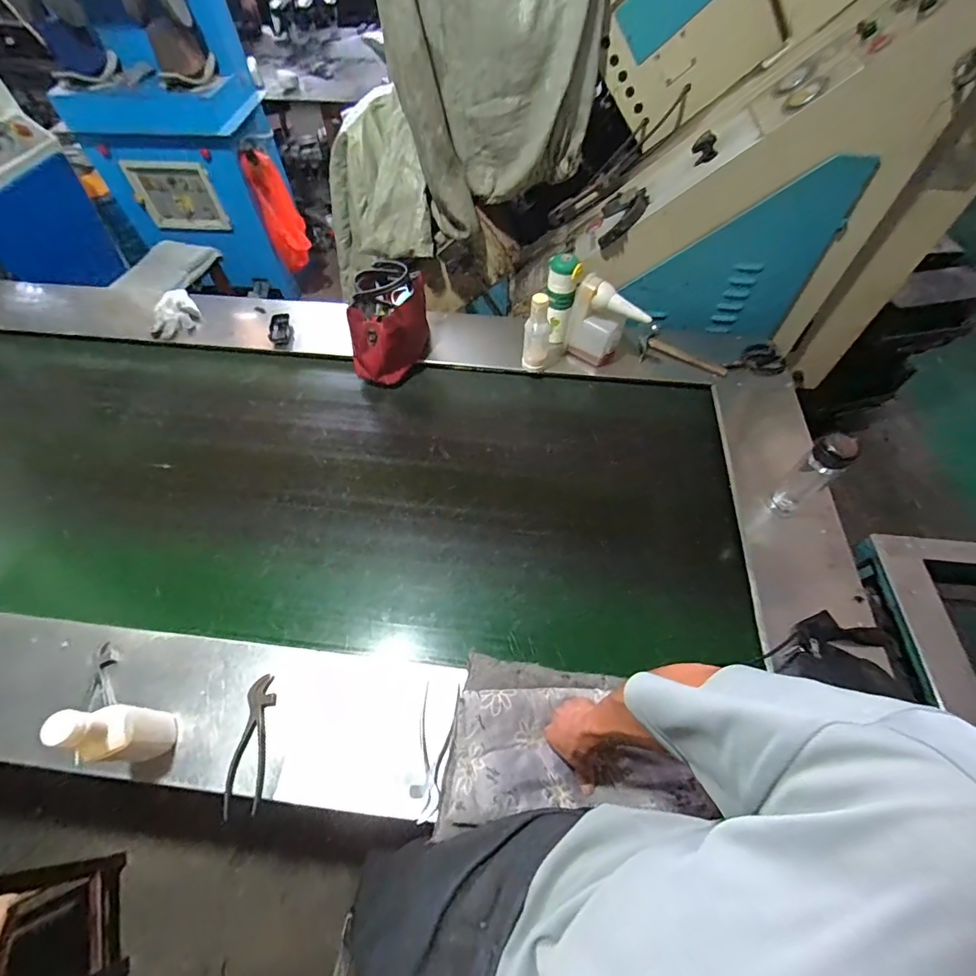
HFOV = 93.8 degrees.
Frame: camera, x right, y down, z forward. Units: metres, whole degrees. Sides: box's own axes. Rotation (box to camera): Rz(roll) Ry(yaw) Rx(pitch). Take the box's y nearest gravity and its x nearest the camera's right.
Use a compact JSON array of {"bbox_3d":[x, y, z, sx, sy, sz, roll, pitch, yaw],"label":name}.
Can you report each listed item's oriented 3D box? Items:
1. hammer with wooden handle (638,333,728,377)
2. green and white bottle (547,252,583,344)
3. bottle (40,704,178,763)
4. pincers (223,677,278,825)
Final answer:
[{"bbox_3d":[0.513,-0.352,1.206,0.240,0.038,0.108,27,60,15],"label":"hammer with wooden handle"},{"bbox_3d":[0.184,-0.471,1.157,0.066,0.199,0.072,-6,57,-4],"label":"green and white bottle"},{"bbox_3d":[-0.519,0.346,0.644,0.054,0.192,0.073,8,57,4],"label":"bottle"},{"bbox_3d":[-0.372,0.398,0.716,0.058,0.015,0.189,-3,57,-4],"label":"pincers"}]

